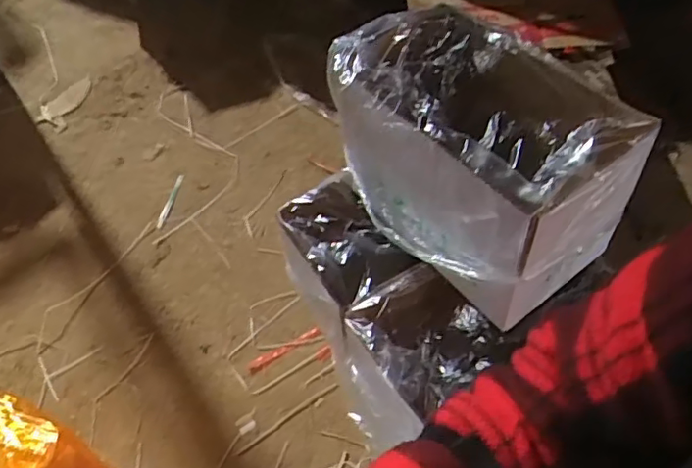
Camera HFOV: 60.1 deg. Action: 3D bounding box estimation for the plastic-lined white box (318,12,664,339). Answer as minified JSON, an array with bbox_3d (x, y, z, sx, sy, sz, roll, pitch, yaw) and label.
[{"bbox_3d":[0.179,-0.131,0.908,0.285,0.253,0.411,-32,57,-18],"label":"plastic-lined white box"}]

